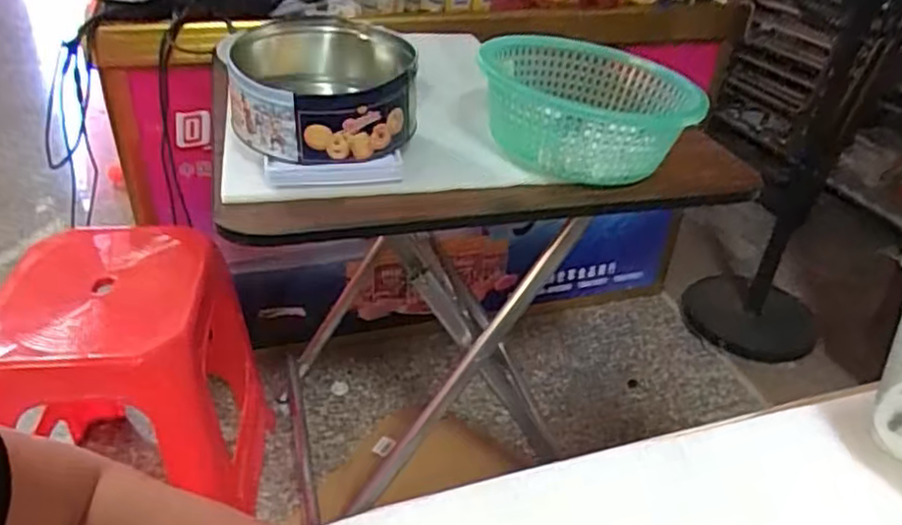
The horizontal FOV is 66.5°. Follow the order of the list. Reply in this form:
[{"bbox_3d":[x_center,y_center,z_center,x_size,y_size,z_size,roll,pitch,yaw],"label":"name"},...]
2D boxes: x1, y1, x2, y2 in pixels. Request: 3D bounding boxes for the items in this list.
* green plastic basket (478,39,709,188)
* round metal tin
[{"bbox_3d":[0.143,-0.167,0.744,0.212,0.082,0.220,1,34,-5],"label":"green plastic basket"},{"bbox_3d":[-0.130,-0.180,0.706,0.174,0.074,0.209,-4,34,-11],"label":"round metal tin"}]

